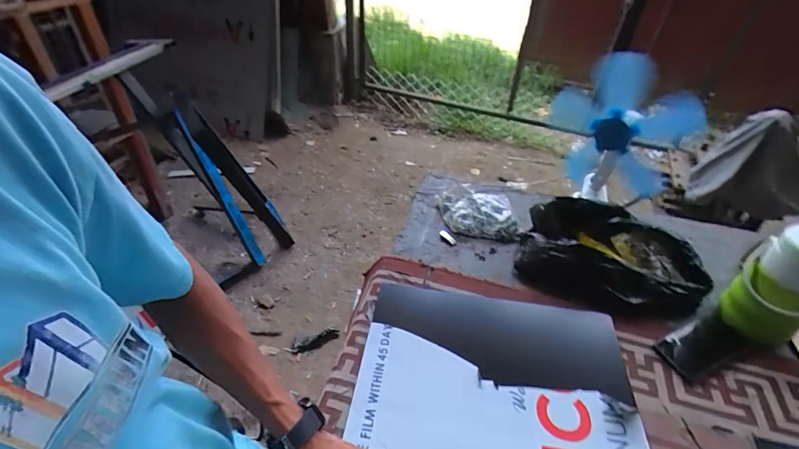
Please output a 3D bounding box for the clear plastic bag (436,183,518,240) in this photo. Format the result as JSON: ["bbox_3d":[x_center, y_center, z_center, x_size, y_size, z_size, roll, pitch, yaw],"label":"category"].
[{"bbox_3d":[0.193,-0.029,0.983,0.202,0.049,0.155,7,40,7],"label":"clear plastic bag"}]

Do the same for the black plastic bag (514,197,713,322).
[{"bbox_3d":[0.440,0.074,0.824,0.355,0.104,0.205,16,42,17],"label":"black plastic bag"}]

